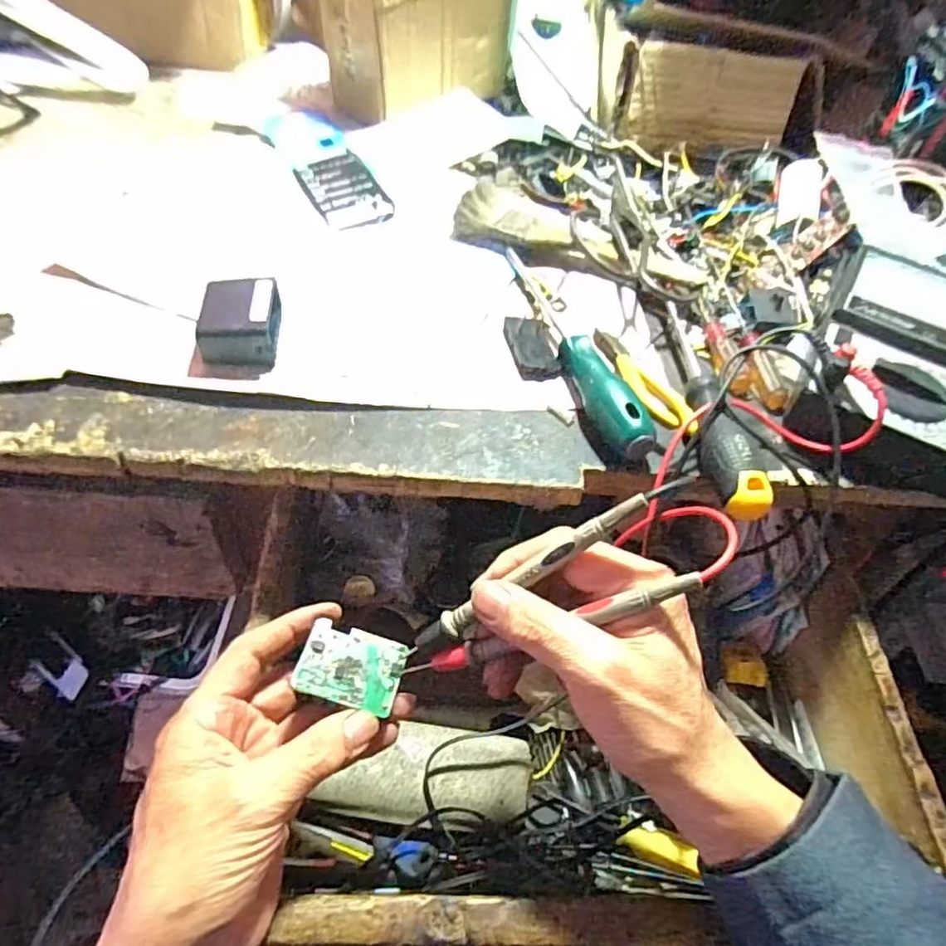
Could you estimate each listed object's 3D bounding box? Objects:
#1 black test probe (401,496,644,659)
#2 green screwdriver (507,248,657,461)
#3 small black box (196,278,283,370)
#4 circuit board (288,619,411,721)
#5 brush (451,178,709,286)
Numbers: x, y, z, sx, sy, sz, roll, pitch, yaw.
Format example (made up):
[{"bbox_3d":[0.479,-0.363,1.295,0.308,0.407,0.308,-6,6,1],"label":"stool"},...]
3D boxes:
[{"bbox_3d":[0.022,0.049,0.283,0.131,0.008,0.011,-36,55,18],"label":"black test probe"},{"bbox_3d":[0.058,-0.093,0.406,0.025,0.031,0.217,-11,55,-14],"label":"green screwdriver"},{"bbox_3d":[-0.138,-0.091,0.374,0.038,0.028,0.056,0,53,-6],"label":"small black box"},{"bbox_3d":[-0.059,0.095,0.307,0.048,0.004,0.037,21,53,-7],"label":"circuit board"},{"bbox_3d":[0.086,-0.187,0.478,0.193,0.028,0.050,9,53,1],"label":"brush"}]

